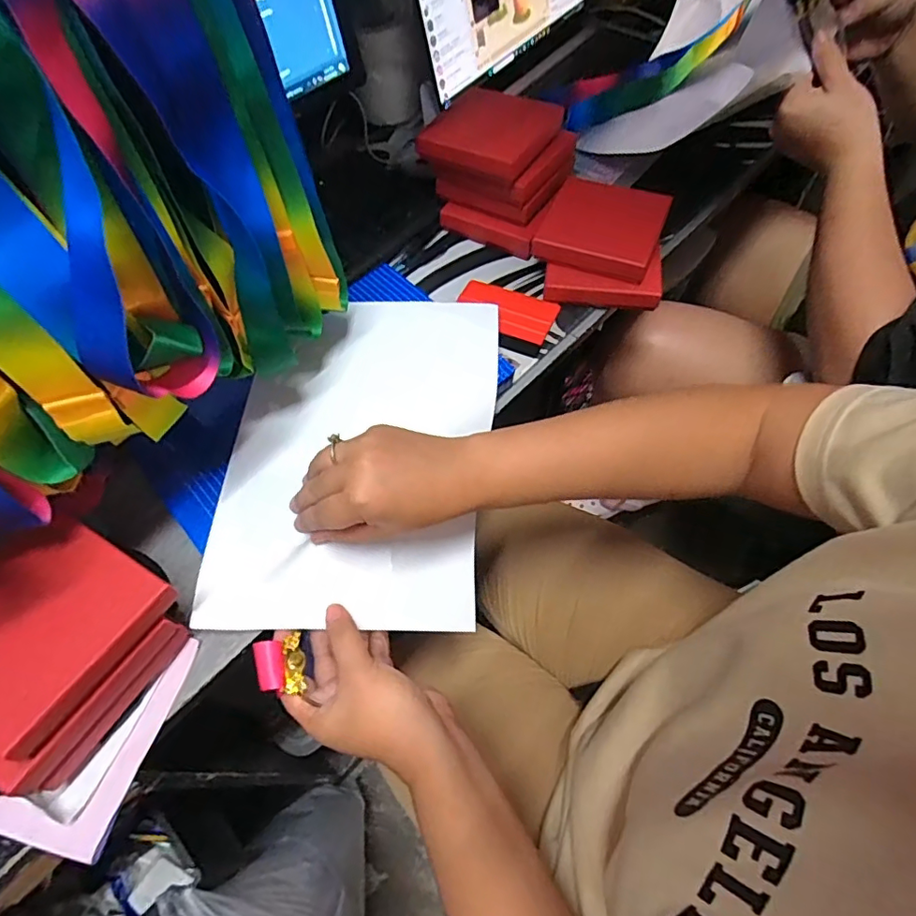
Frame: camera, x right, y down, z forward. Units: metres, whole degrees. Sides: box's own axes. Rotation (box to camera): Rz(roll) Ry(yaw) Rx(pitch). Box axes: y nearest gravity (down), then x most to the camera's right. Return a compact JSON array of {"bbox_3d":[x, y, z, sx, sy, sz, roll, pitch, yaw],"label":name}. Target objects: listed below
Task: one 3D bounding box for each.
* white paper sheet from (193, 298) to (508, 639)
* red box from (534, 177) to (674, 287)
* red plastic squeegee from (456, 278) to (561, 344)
[{"bbox_3d":[-0.076,-0.010,0.440,0.203,0.021,0.291,8,70,-10],"label":"white paper sheet"},{"bbox_3d":[0.141,-0.230,0.517,0.109,0.019,0.109,19,67,16],"label":"red box"},{"bbox_3d":[0.047,-0.145,0.519,0.095,0.010,0.058,20,62,13],"label":"red plastic squeegee"}]

